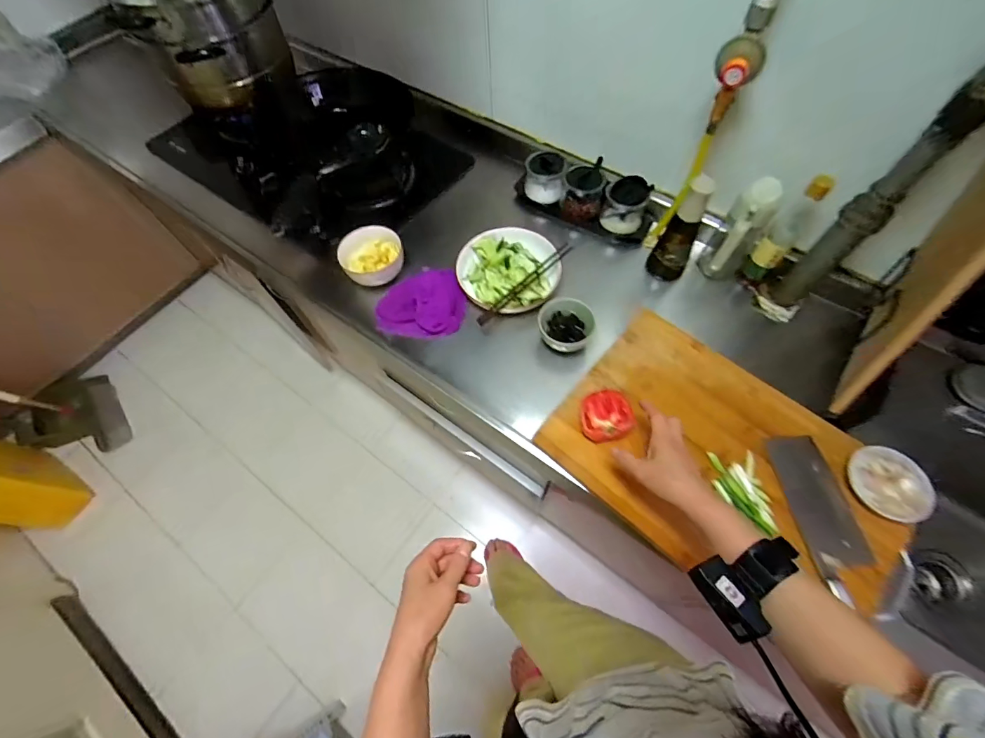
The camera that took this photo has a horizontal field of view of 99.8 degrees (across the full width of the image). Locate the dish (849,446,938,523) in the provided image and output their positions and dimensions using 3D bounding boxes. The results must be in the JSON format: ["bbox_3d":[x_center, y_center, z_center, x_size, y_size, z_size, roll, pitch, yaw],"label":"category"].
[{"bbox_3d":[0.554,0.159,0.576,0.078,0.028,0.104,-21,65,-8],"label":"dish"}]

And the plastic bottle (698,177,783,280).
[{"bbox_3d":[0.435,-0.232,0.744,0.074,0.189,0.087,38,71,19],"label":"plastic bottle"}]

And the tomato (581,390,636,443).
[{"bbox_3d":[0.170,0.074,0.634,0.070,0.056,0.074,-1,63,2],"label":"tomato"}]

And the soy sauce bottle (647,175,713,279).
[{"bbox_3d":[0.339,-0.244,0.745,0.069,0.197,0.067,28,68,15],"label":"soy sauce bottle"}]

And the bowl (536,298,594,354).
[{"bbox_3d":[0.126,-0.074,0.715,0.094,0.043,0.096,9,64,7],"label":"bowl"}]

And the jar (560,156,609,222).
[{"bbox_3d":[0.191,-0.369,0.868,0.080,0.095,0.075,-1,63,2],"label":"jar"}]

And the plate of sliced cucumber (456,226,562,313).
[{"bbox_3d":[0.031,-0.193,0.800,0.190,0.035,0.195,-1,63,2],"label":"plate of sliced cucumber"}]

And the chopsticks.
[{"bbox_3d":[0.059,-0.165,0.777,0.238,0.018,0.024,-41,69,-17],"label":"chopsticks"}]

